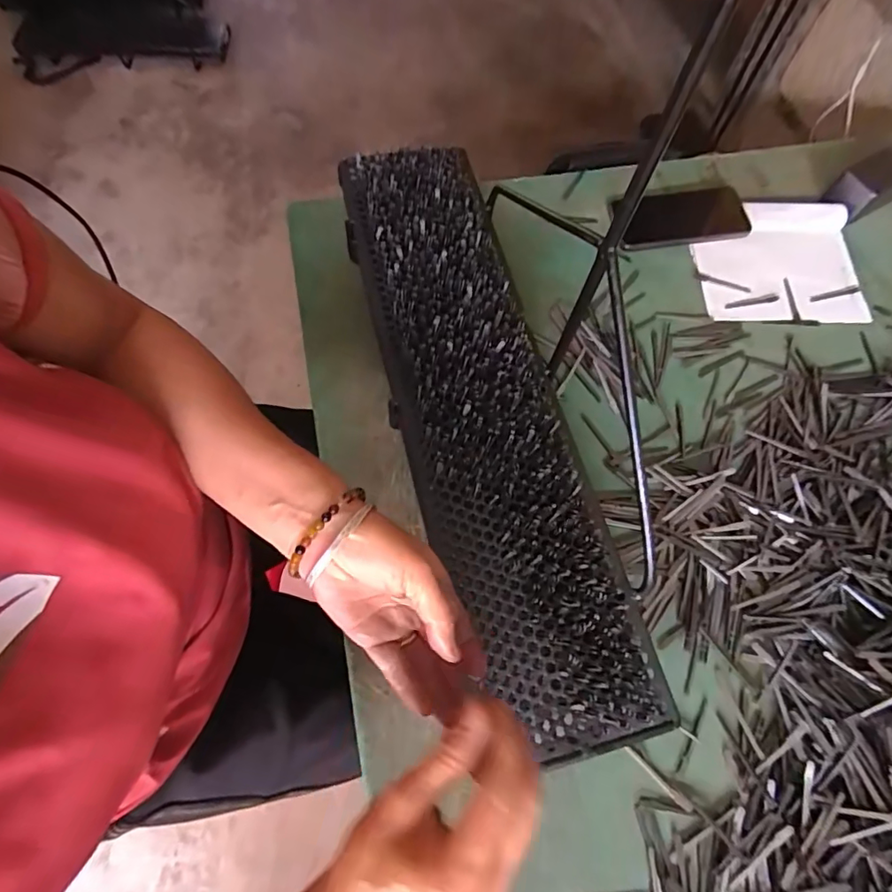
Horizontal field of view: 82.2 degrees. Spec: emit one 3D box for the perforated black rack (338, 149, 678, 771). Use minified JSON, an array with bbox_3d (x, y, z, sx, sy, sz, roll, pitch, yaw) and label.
[{"bbox_3d":[0.026,-0.045,0.459,0.141,0.047,0.576,-13,69,-8],"label":"perforated black rack"}]

